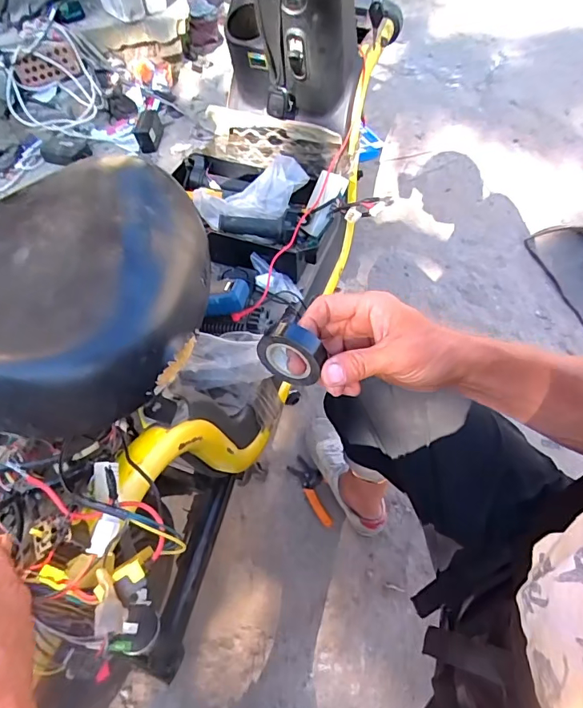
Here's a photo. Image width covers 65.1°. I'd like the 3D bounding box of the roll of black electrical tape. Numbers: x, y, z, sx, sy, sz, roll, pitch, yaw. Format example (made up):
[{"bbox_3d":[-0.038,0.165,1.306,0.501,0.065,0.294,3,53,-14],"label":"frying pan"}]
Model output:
[{"bbox_3d":[0.001,-0.002,0.365,0.051,0.058,0.023,21,59,17],"label":"roll of black electrical tape"}]

